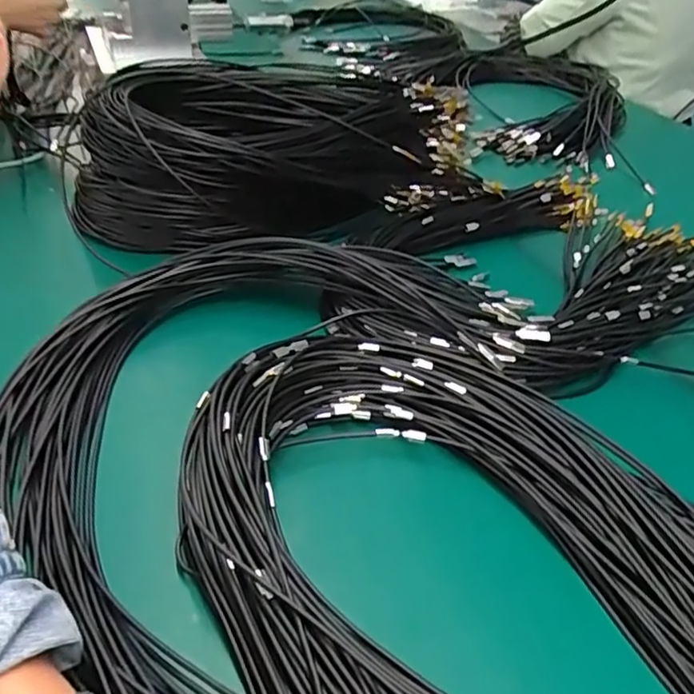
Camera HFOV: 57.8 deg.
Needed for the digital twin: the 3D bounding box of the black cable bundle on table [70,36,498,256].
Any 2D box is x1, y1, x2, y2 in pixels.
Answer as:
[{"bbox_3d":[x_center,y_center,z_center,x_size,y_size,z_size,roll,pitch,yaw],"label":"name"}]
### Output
[{"bbox_3d":[-0.081,-0.235,0.754,0.470,0.145,0.191,-12,41,-19],"label":"black cable bundle on table"}]

